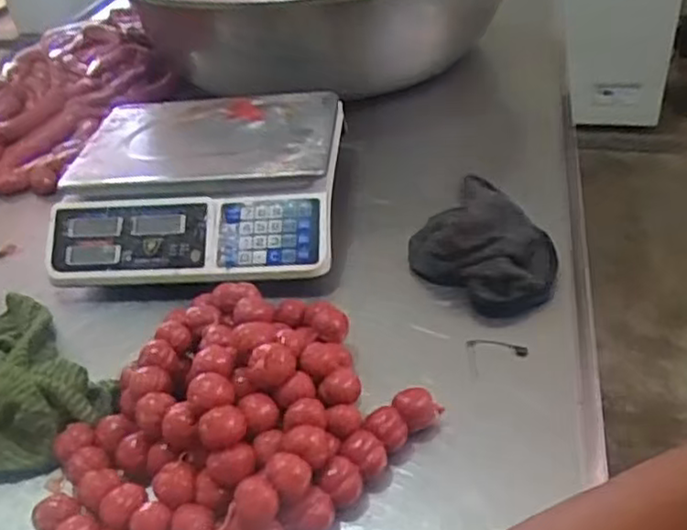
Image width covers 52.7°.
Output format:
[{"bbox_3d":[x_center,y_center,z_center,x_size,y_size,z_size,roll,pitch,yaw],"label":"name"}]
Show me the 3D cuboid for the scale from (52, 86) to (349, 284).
[{"bbox_3d":[-0.175,-0.101,0.884,0.324,0.103,0.324,-3,39,3],"label":"scale"}]

